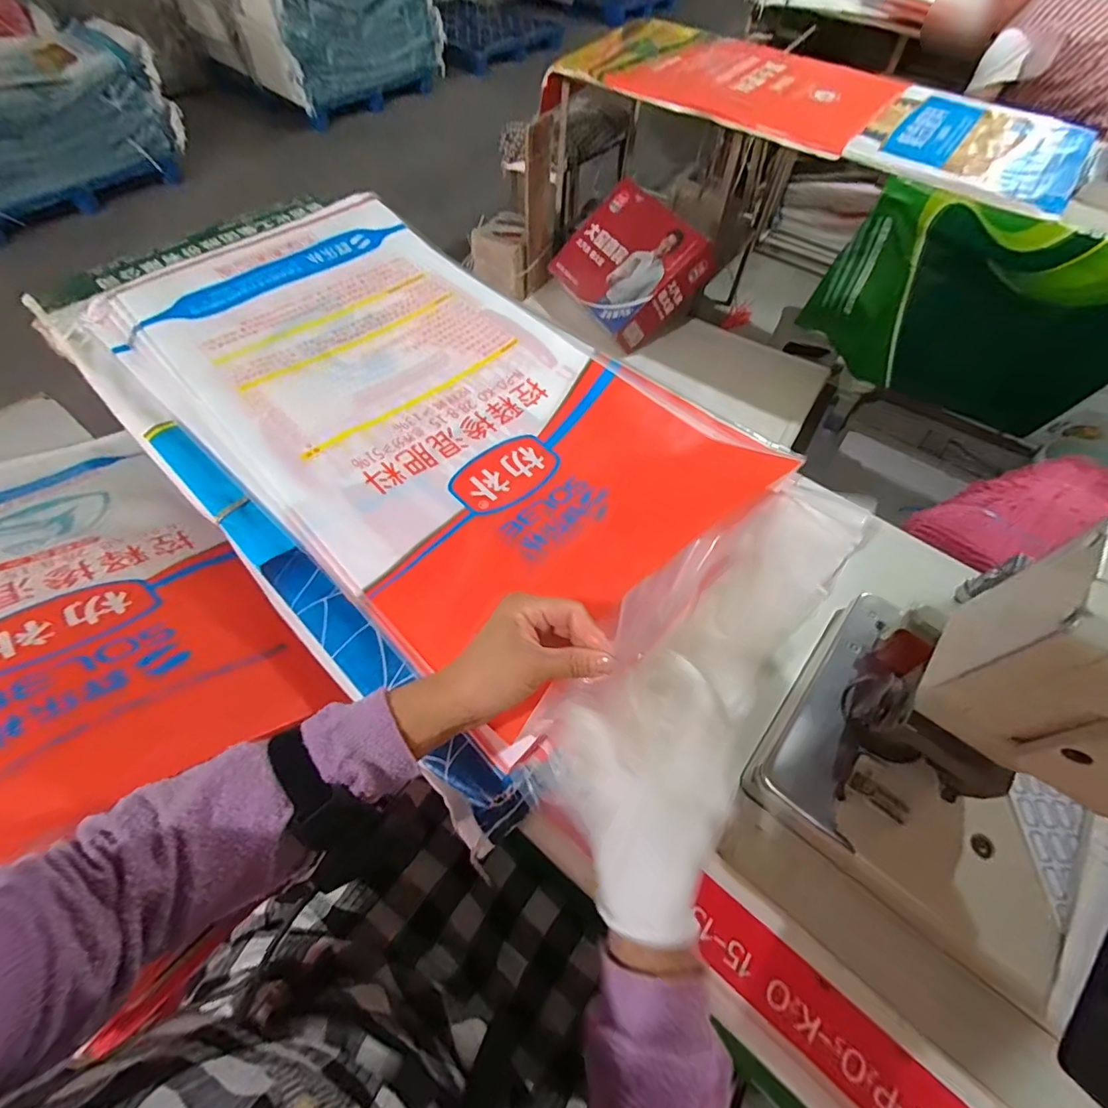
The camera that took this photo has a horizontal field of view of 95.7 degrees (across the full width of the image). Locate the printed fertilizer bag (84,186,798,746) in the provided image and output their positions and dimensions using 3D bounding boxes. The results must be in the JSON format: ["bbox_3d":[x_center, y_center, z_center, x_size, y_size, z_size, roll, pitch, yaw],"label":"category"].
[{"bbox_3d":[-0.190,-0.216,0.642,0.806,0.058,0.465,39,65,20],"label":"printed fertilizer bag"}]

